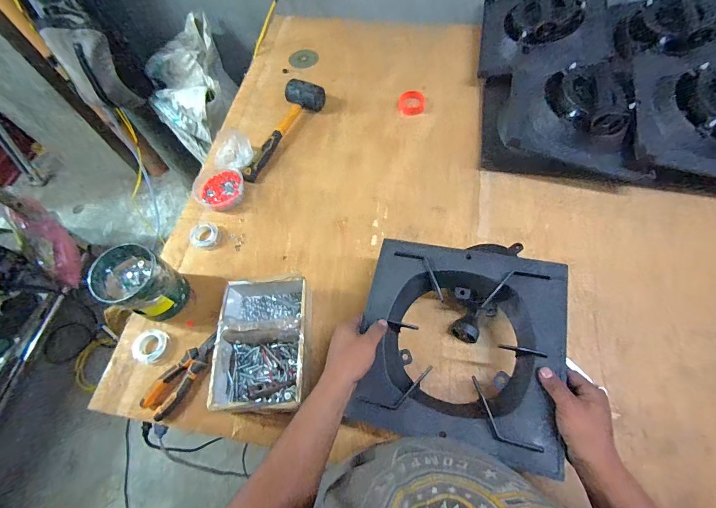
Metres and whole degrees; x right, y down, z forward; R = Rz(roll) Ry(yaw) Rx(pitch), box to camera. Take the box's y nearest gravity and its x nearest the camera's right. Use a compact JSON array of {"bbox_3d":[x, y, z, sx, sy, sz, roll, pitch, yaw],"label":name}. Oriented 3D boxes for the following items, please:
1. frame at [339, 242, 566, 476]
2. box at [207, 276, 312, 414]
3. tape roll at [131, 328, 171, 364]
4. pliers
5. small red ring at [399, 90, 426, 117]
[{"bbox_3d":[0.154,0.129,0.521,0.289,0.060,0.297,12,65,9],"label":"frame"},{"bbox_3d":[-0.167,0.157,0.602,0.159,0.089,0.224,-5,64,1],"label":"box"},{"bbox_3d":[-0.395,0.174,0.644,0.071,0.023,0.060,20,67,12],"label":"tape roll"},{"bbox_3d":[-0.315,0.215,0.612,0.051,0.022,0.157,28,69,16],"label":"pliers"},{"bbox_3d":[0.144,-0.406,0.906,0.068,0.018,0.083,-5,64,1],"label":"small red ring"}]

